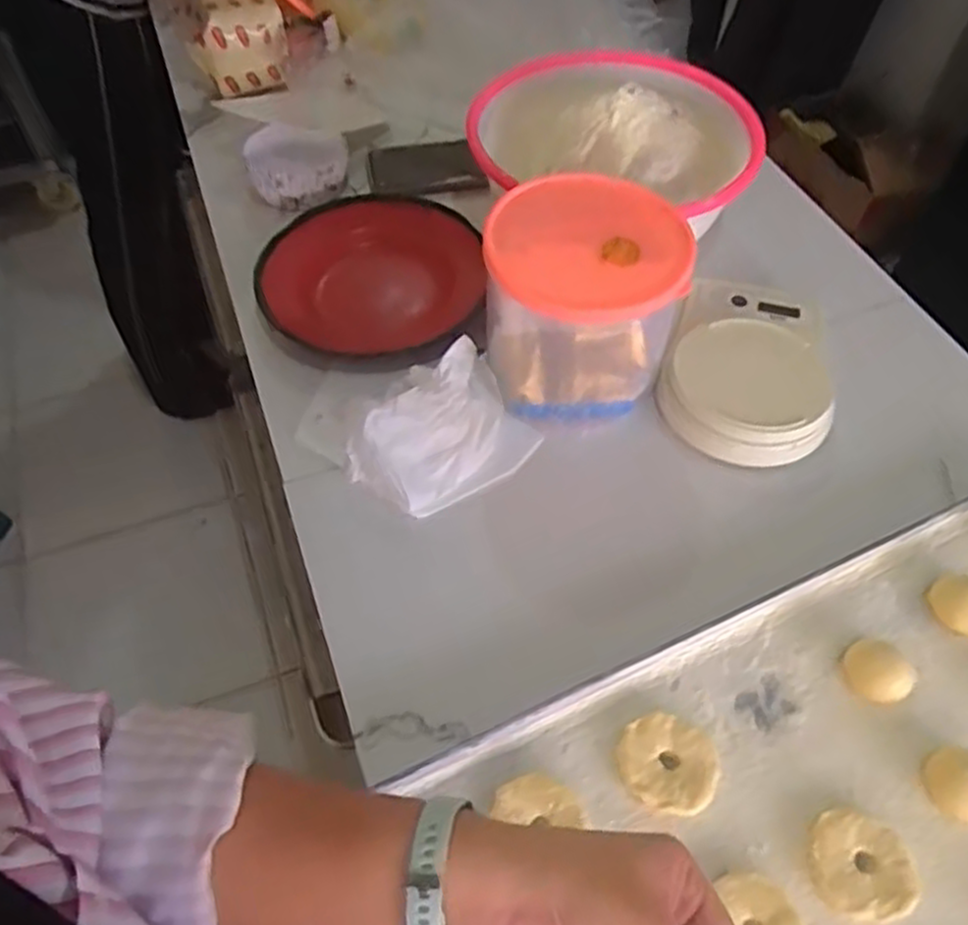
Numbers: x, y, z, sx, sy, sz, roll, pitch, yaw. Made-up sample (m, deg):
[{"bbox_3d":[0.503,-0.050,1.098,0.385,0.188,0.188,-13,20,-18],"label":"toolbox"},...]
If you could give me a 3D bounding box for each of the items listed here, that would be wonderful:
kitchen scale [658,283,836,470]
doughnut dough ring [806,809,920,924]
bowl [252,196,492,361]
[{"bbox_3d":[0.221,-0.081,0.645,0.134,0.048,0.192,16,56,11],"label":"kitchen scale"},{"bbox_3d":[0.215,0.231,0.444,0.056,0.010,0.056,0,54,0],"label":"doughnut dough ring"},{"bbox_3d":[-0.100,-0.164,0.715,0.200,0.068,0.194,0,54,0],"label":"bowl"}]

